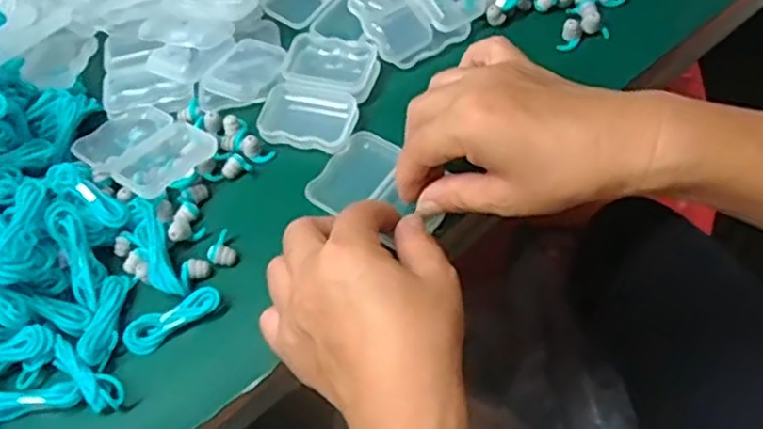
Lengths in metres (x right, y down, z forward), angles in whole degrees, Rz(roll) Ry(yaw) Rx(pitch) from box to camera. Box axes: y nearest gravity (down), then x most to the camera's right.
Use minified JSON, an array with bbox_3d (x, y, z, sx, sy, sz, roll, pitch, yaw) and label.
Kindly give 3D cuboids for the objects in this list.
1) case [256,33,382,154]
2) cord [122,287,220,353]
[{"bbox_3d":[-0.039,-0.074,0.433,0.060,0.017,0.077,11,59,15],"label":"case"},{"bbox_3d":[-0.108,0.055,0.362,0.052,0.011,0.015,-30,58,-12],"label":"cord"}]

